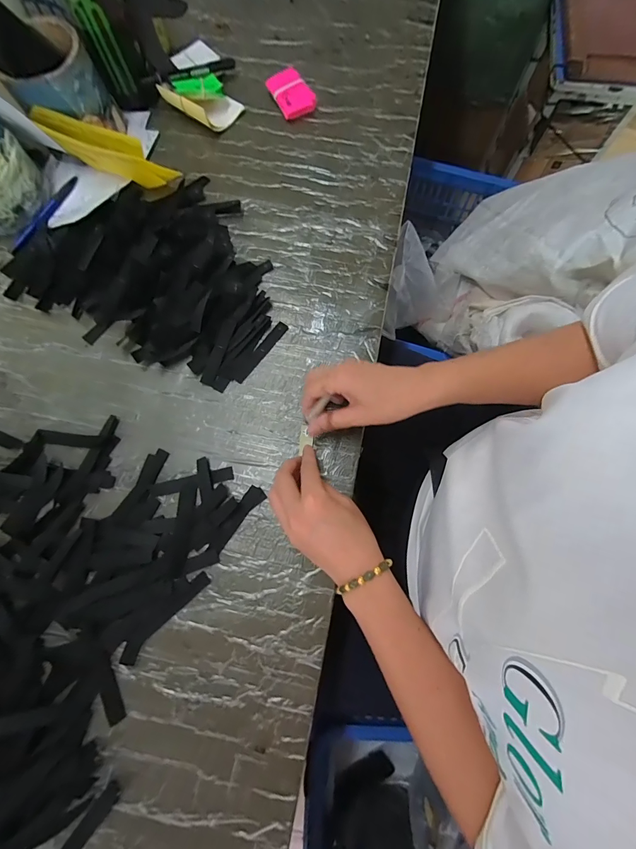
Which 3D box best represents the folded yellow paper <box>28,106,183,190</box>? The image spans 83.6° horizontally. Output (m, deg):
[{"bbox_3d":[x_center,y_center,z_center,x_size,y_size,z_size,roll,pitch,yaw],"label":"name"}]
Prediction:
[{"bbox_3d":[-0.266,-0.350,0.461,0.165,0.070,0.035,22,78,6],"label":"folded yellow paper"}]

